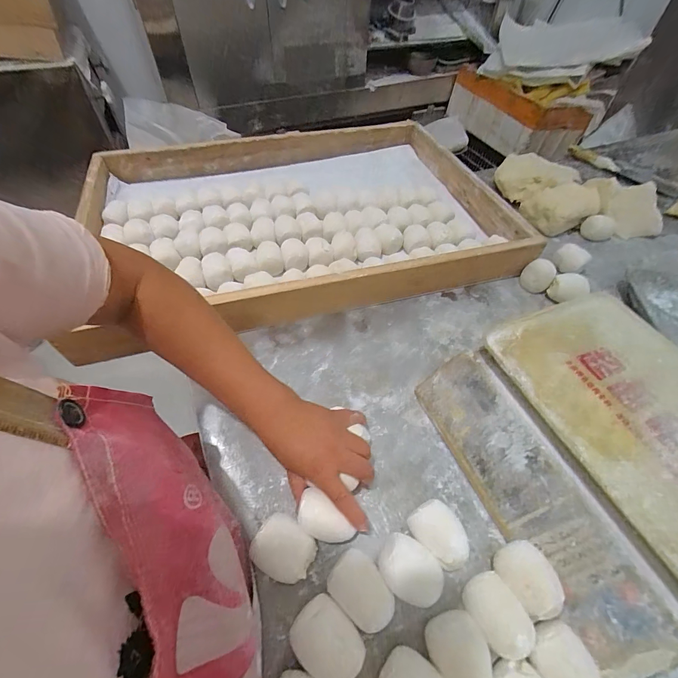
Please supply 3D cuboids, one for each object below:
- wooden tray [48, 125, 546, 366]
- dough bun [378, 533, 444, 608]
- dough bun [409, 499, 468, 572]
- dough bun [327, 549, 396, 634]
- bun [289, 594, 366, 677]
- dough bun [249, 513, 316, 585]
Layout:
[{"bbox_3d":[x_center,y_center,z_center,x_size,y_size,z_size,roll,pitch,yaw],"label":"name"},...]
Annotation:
[{"bbox_3d":[-0.079,-0.273,0.701,0.760,0.075,0.548,-13,54,-13],"label":"wooden tray"},{"bbox_3d":[0.071,0.234,0.344,0.064,0.046,0.048,36,59,23],"label":"dough bun"},{"bbox_3d":[0.107,0.211,0.366,0.046,0.042,0.062,-31,60,-24],"label":"dough bun"},{"bbox_3d":[0.025,0.251,0.336,0.058,0.034,0.051,28,56,17],"label":"dough bun"},{"bbox_3d":[-0.011,0.276,0.310,0.064,0.045,0.048,37,59,23],"label":"bun"},{"bbox_3d":[-0.056,0.219,0.354,0.059,0.038,0.053,24,55,15],"label":"dough bun"}]

